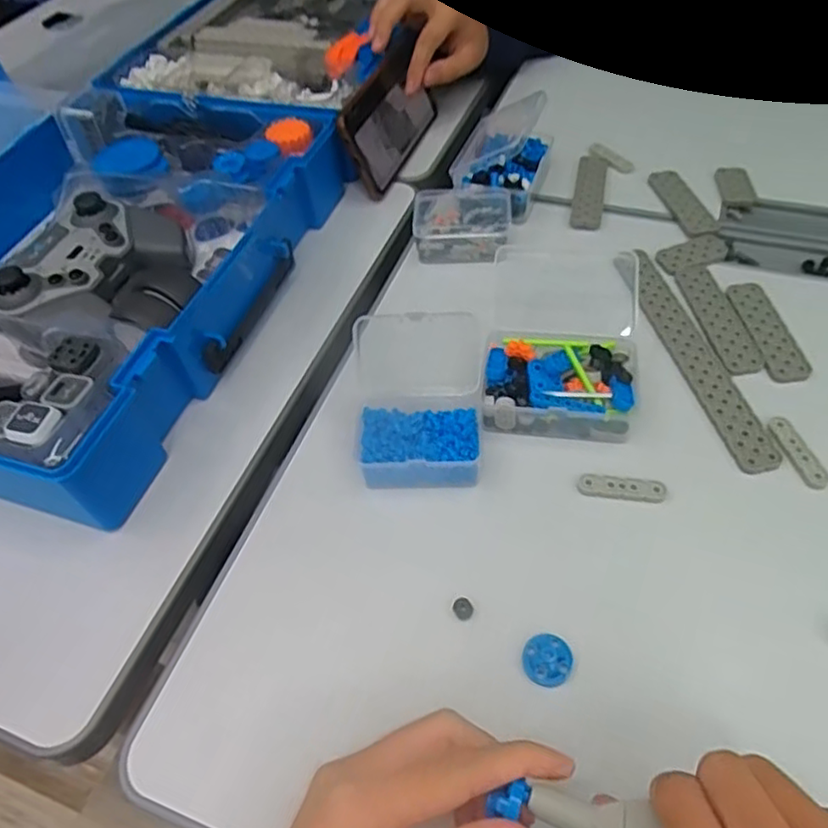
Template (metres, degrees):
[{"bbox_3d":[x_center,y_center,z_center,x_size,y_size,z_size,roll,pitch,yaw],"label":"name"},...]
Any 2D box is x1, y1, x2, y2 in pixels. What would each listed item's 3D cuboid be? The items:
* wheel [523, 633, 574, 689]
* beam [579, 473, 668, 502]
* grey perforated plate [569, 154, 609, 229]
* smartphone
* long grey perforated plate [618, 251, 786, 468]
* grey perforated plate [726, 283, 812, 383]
[{"bbox_3d":[0.067,0.122,0.327,0.024,0.005,0.024,-3,52,3],"label":"wheel"},{"bbox_3d":[0.121,0.043,0.382,0.049,0.006,0.011,5,53,9],"label":"beam"},{"bbox_3d":[0.150,-0.190,0.560,0.025,0.011,0.101,8,53,12],"label":"grey perforated plate"},{"bbox_3d":[-0.020,-0.267,0.594,0.014,0.079,0.160,-2,49,30],"label":"smartphone"},{"bbox_3d":[0.185,-0.045,0.444,0.027,0.004,0.200,-13,53,-3],"label":"long grey perforated plate"},{"bbox_3d":[0.239,-0.058,0.446,0.027,0.005,0.088,-8,52,-1],"label":"grey perforated plate"}]

